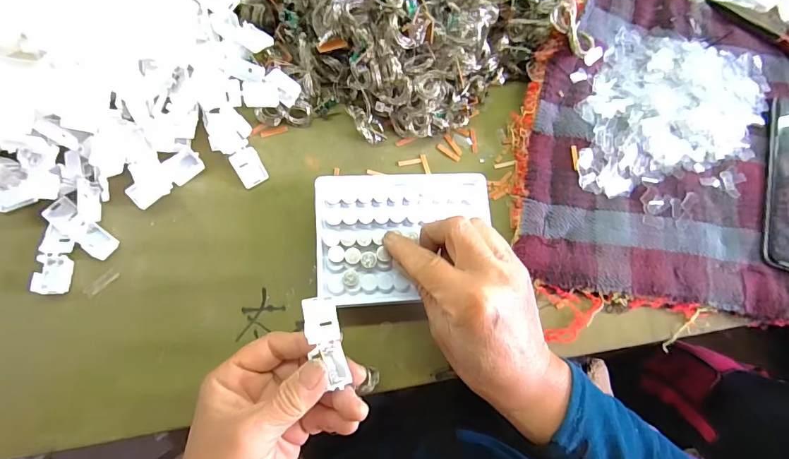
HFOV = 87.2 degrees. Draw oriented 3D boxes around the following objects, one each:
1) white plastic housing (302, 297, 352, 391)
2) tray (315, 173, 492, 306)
[{"bbox_3d":[-0.041,0.067,0.252,0.020,0.014,0.053,-17,83,-8],"label":"white plastic housing"},{"bbox_3d":[0.009,0.004,0.305,0.127,0.016,0.094,-2,82,-6],"label":"tray"}]

